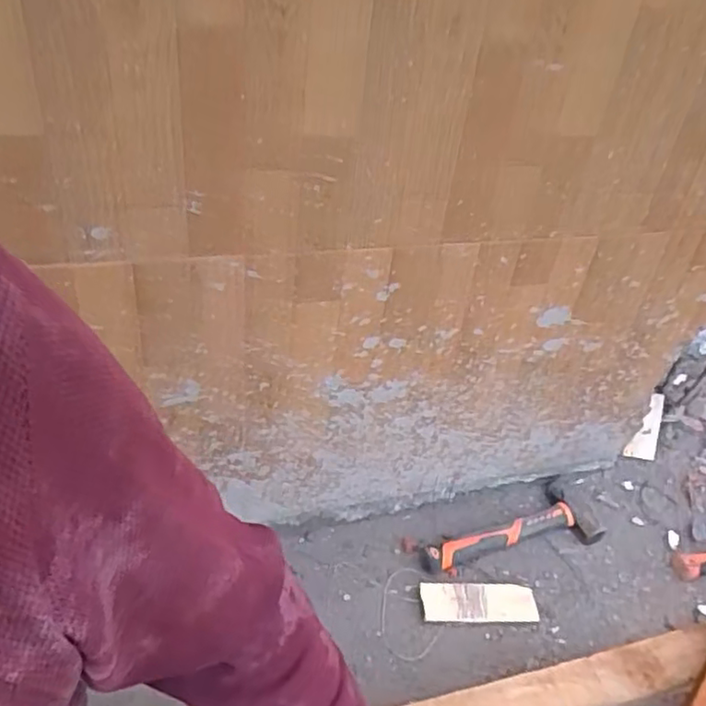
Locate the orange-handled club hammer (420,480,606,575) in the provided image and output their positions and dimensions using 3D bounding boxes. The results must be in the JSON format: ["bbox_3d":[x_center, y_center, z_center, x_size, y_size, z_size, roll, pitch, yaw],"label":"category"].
[{"bbox_3d":[0.224,0.254,0.935,0.272,0.034,0.097,-5,39,-16],"label":"orange-handled club hammer"}]

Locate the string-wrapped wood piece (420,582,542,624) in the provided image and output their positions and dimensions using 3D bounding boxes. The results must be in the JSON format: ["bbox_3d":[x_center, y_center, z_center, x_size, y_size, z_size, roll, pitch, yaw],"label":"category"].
[{"bbox_3d":[0.169,0.332,0.845,0.155,0.011,0.054,1,37,-7],"label":"string-wrapped wood piece"}]

